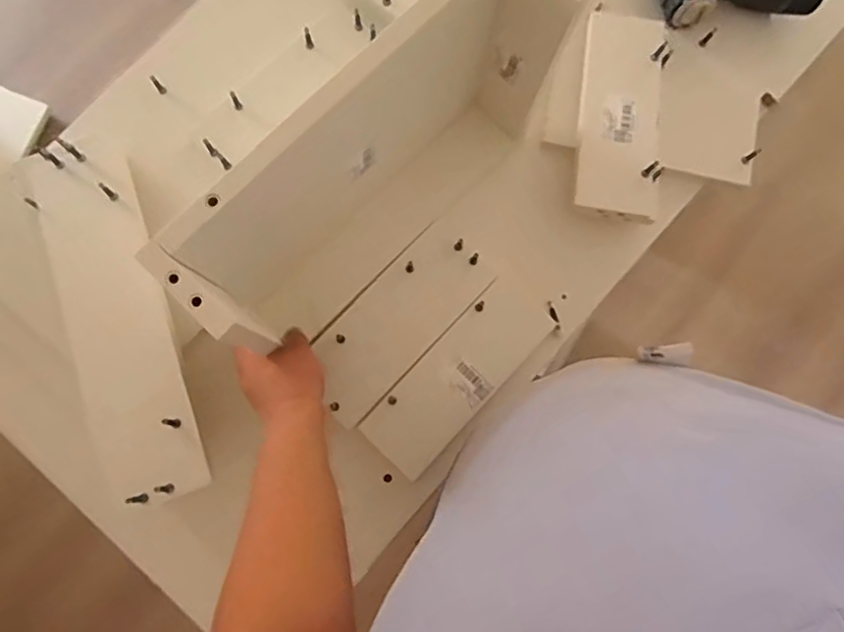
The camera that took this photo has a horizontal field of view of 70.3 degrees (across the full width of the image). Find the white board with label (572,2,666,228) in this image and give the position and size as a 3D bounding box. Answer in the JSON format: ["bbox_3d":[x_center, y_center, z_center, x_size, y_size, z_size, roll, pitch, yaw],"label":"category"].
[{"bbox_3d":[0.224,-0.229,0.670,0.090,0.014,0.237,7,81,-7],"label":"white board with label"}]

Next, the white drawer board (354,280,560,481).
[{"bbox_3d":[0.044,0.061,0.656,0.085,0.012,0.238,43,82,4],"label":"white drawer board"}]

